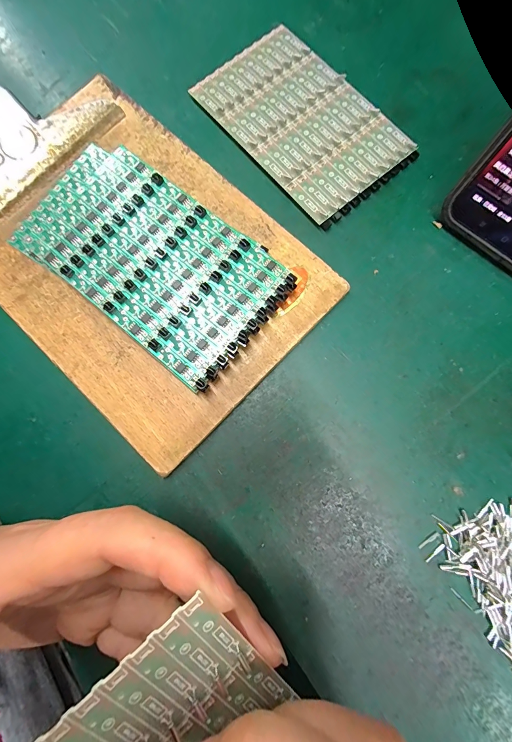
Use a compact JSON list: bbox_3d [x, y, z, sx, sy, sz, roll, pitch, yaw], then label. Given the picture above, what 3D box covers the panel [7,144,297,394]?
[{"bbox_3d":[-0.060,-0.064,0.177,0.149,0.014,0.078,38,82,7],"label":"panel"}]

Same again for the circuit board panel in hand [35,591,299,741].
[{"bbox_3d":[-0.031,0.111,0.089,0.078,0.004,0.065,-38,111,-16],"label":"circuit board panel in hand"}]

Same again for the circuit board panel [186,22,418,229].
[{"bbox_3d":[0.029,-0.158,0.201,0.078,0.006,0.130,-39,81,-6],"label":"circuit board panel"}]

